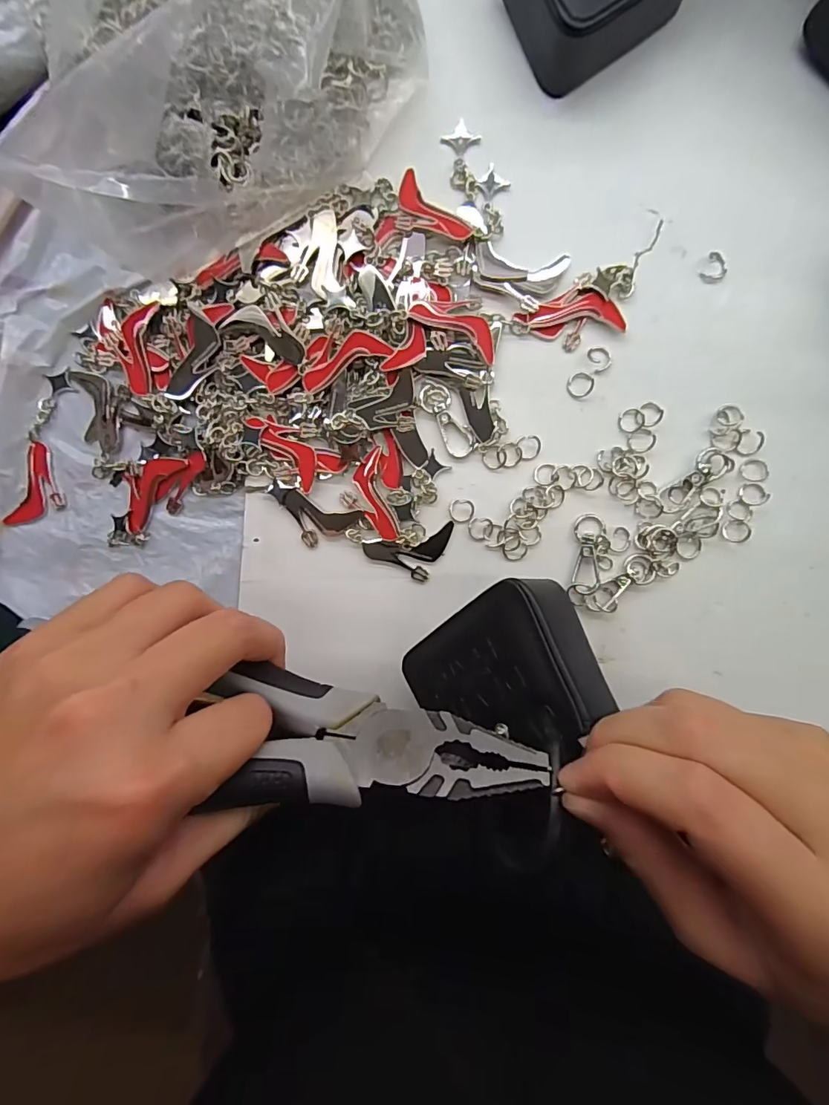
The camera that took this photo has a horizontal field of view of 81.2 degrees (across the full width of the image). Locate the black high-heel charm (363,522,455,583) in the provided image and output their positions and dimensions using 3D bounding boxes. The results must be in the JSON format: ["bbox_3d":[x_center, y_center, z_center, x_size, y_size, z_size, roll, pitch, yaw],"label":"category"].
[{"bbox_3d":[-0.001,0.002,0.246,0.046,0.004,0.025,-14,92,2],"label":"black high-heel charm"}]

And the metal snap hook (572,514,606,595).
[{"bbox_3d":[0.087,0.001,0.242,0.015,0.005,0.039,4,93,1],"label":"metal snap hook"}]

